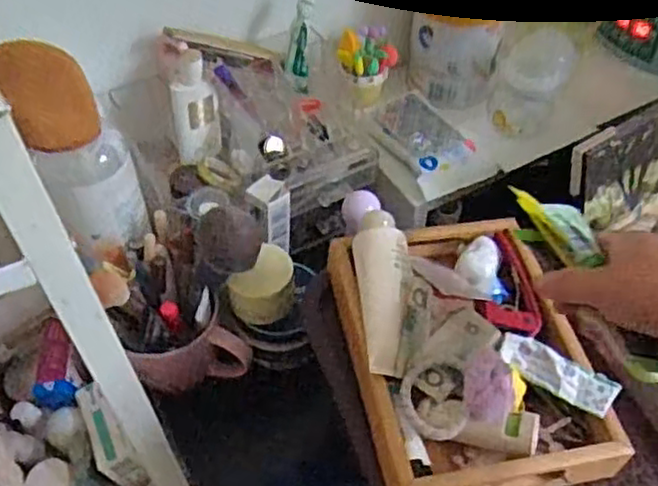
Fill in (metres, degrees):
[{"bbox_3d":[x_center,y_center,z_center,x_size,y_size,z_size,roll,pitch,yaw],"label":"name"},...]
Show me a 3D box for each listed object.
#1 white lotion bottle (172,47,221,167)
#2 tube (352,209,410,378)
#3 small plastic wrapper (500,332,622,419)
[{"bbox_3d":[-0.127,-0.126,0.669,0.045,0.095,0.048,-9,50,-7],"label":"white lotion bottle"},{"bbox_3d":[0.038,0.033,0.484,0.036,0.025,0.117,0,63,1],"label":"tube"},{"bbox_3d":[0.151,0.086,0.468,0.078,0.010,0.028,29,56,23],"label":"small plastic wrapper"}]

